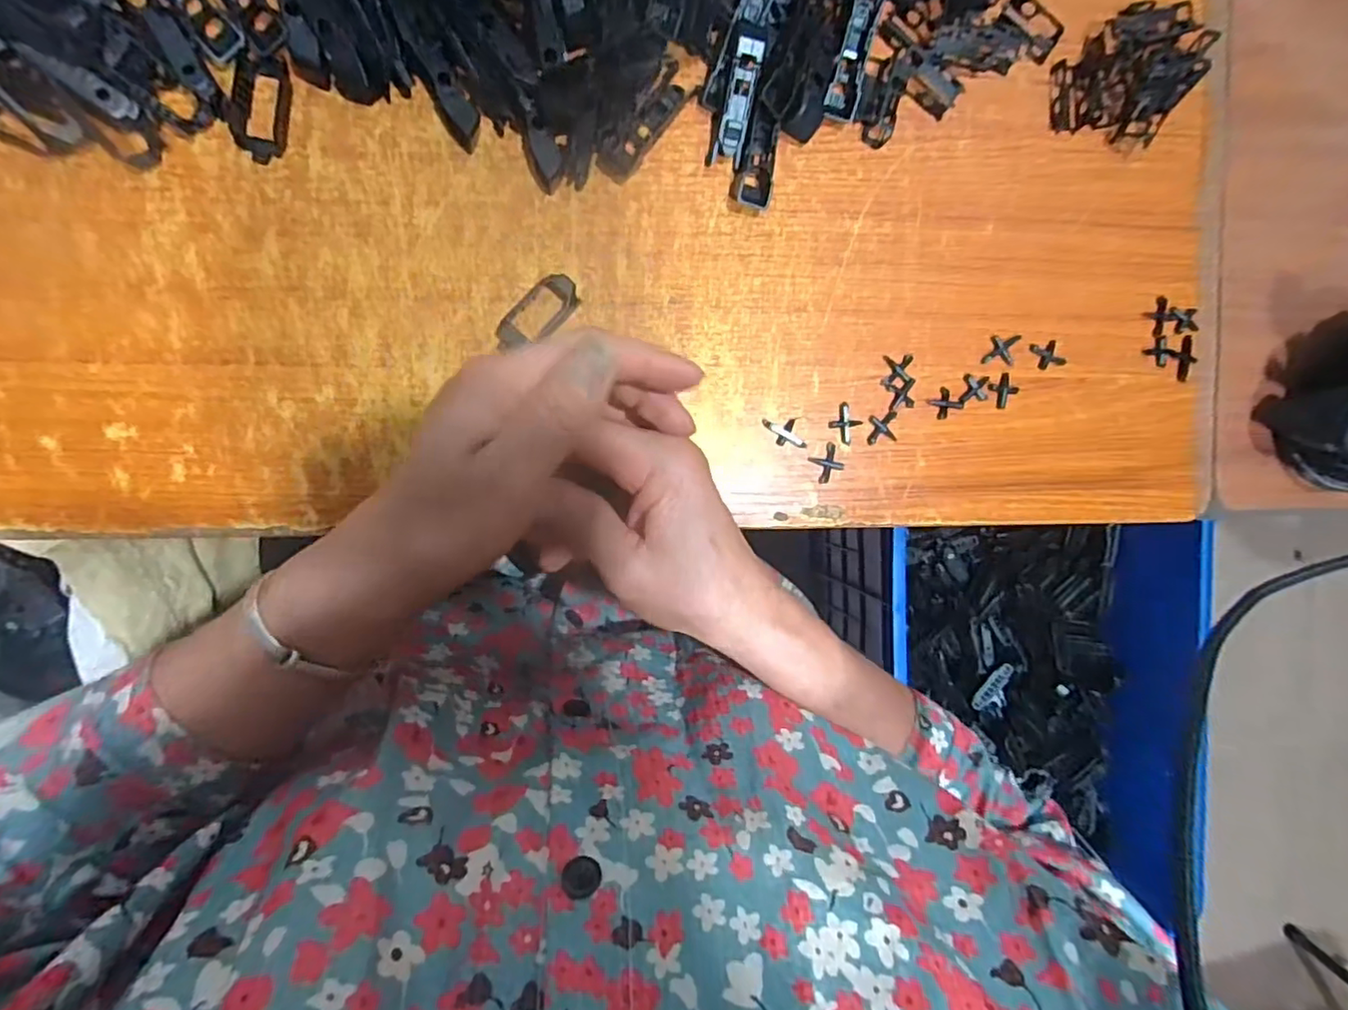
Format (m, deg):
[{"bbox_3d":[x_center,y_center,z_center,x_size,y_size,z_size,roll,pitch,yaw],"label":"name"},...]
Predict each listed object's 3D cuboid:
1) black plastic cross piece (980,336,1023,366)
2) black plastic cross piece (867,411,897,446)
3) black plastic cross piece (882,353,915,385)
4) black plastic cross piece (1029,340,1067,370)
[{"bbox_3d":[0.202,-0.095,0.372,0.024,0.004,0.019,4,92,-9],"label":"black plastic cross piece"},{"bbox_3d":[0.125,-0.046,0.363,0.020,0.004,0.017,-11,95,-8],"label":"black plastic cross piece"},{"bbox_3d":[0.135,-0.081,0.364,0.019,0.004,0.017,-3,93,-8],"label":"black plastic cross piece"},{"bbox_3d":[0.233,-0.093,0.377,0.021,0.004,0.016,-14,95,-7],"label":"black plastic cross piece"}]

